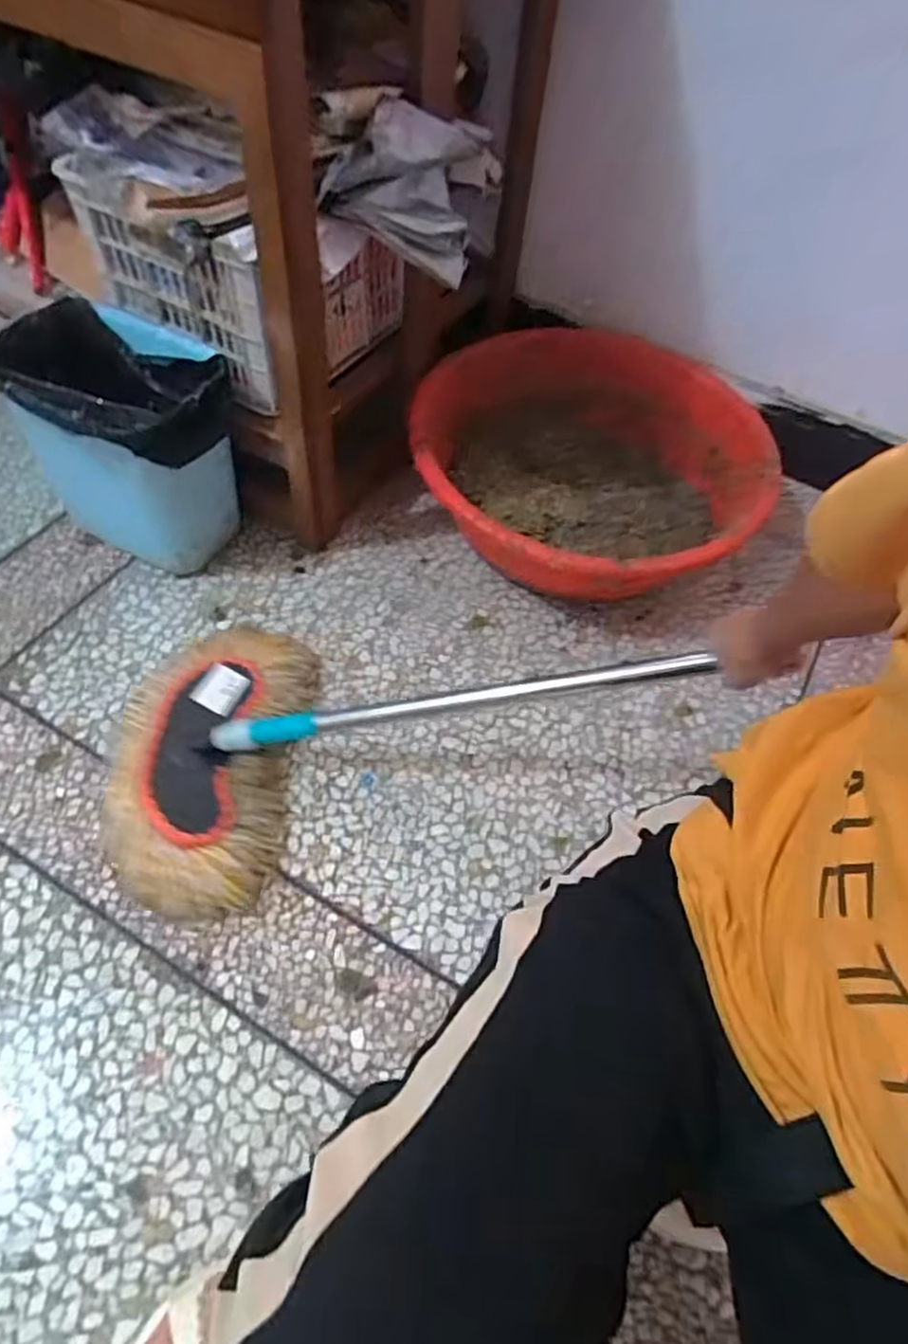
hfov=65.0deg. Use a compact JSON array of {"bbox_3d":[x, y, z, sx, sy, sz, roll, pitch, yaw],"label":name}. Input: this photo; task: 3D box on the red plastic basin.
[{"bbox_3d":[0.208,-0.306,1.078,0.486,0.142,0.478,2,56,-3],"label":"red plastic basin"}]

